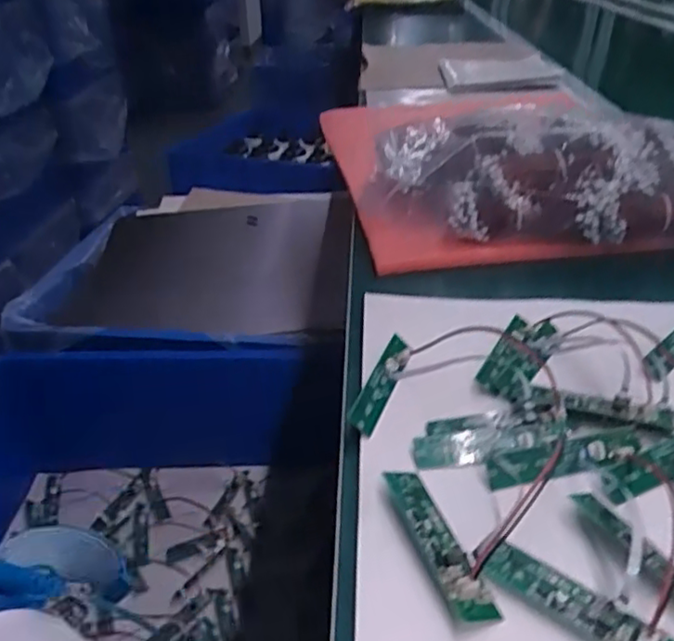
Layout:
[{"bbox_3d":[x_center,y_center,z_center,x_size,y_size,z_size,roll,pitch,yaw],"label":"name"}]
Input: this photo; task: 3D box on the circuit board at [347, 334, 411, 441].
[{"bbox_3d":[0.028,0.037,0.386,0.017,0.007,0.084,41,40,-5],"label":"circuit board"}]

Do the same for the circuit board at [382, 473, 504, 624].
[{"bbox_3d":[0.045,0.097,0.289,0.019,0.011,0.081,-9,35,-17],"label":"circuit board"}]

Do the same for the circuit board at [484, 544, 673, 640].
[{"bbox_3d":[0.098,0.115,0.261,0.076,0.010,0.022,27,40,32],"label":"circuit board"}]

